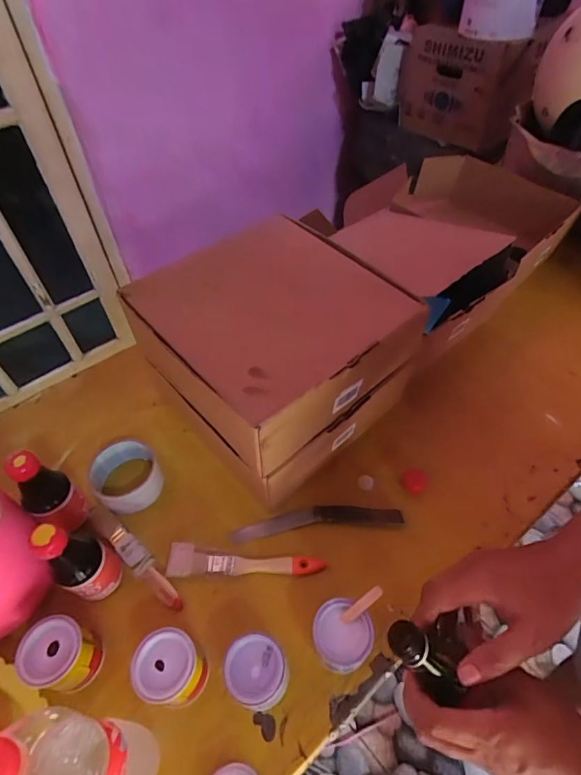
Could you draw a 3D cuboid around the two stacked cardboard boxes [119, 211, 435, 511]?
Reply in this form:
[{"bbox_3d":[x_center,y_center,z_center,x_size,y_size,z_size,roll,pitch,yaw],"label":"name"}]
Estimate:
[{"bbox_3d":[-0.020,-0.040,0.567,0.255,0.207,0.259,-37,59,-25],"label":"two stacked cardboard boxes"}]

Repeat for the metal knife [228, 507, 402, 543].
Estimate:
[{"bbox_3d":[0.031,0.161,0.531,0.205,0.013,0.032,-6,51,-3],"label":"metal knife"}]

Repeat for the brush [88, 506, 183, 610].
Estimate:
[{"bbox_3d":[-0.185,0.196,0.513,0.166,0.009,0.025,32,59,25],"label":"brush"}]

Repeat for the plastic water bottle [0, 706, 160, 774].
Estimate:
[{"bbox_3d":[-0.144,0.270,0.310,0.058,0.229,0.061,2,51,3],"label":"plastic water bottle"}]

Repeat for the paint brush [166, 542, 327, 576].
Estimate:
[{"bbox_3d":[-0.051,0.199,0.500,0.177,0.008,0.034,0,51,2],"label":"paint brush"}]

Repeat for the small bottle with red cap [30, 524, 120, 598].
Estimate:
[{"bbox_3d":[-0.217,0.172,0.445,0.051,0.138,0.050,-1,51,1],"label":"small bottle with red cap"}]

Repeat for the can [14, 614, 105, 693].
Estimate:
[{"bbox_3d":[-0.222,0.260,0.423,0.057,0.060,0.055,-1,51,1],"label":"can"}]

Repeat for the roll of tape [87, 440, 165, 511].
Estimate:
[{"bbox_3d":[-0.207,0.115,0.555,0.097,0.041,0.080,36,60,27],"label":"roll of tape"}]

